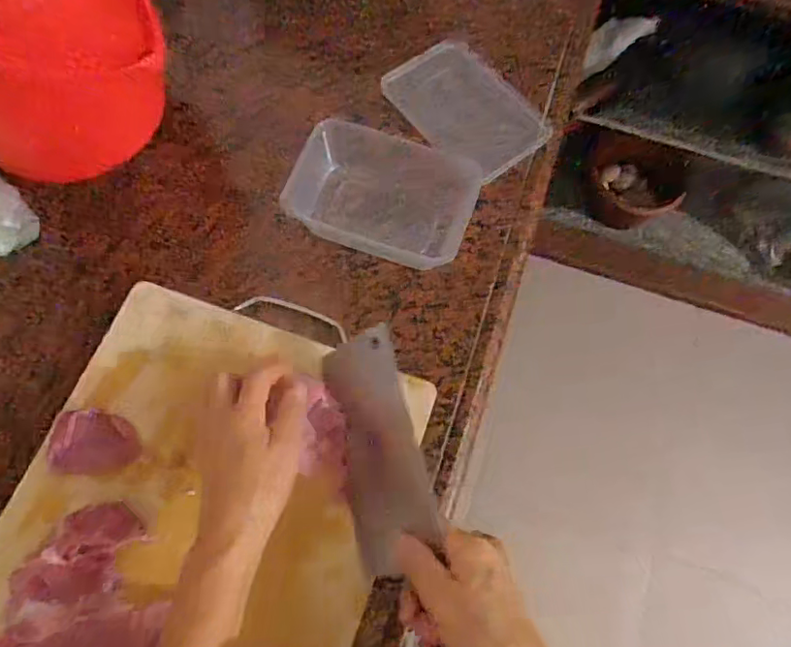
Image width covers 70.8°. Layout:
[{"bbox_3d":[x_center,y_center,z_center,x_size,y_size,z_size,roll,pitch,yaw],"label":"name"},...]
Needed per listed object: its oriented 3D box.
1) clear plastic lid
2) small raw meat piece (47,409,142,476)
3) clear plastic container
[{"bbox_3d":[0.070,-0.219,0.560,0.107,0.016,0.161,-36,76,-13],"label":"clear plastic lid"},{"bbox_3d":[-0.232,0.092,0.430,0.063,0.011,0.048,1,71,-2],"label":"small raw meat piece"},{"bbox_3d":[-0.009,-0.124,0.514,0.163,0.038,0.114,17,72,4],"label":"clear plastic container"}]

